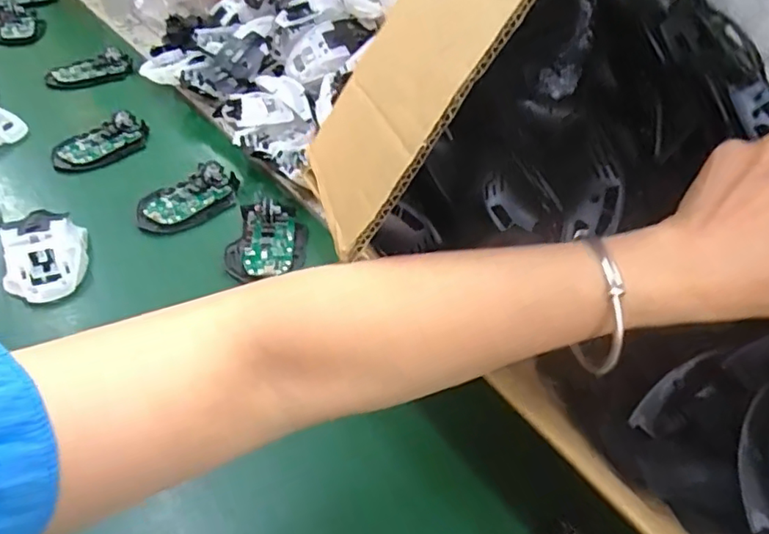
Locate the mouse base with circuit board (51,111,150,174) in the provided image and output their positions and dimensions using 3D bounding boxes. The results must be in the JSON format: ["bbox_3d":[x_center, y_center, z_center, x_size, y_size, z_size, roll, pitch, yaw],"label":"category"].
[{"bbox_3d":[-0.330,-0.147,0.685,0.053,0.023,0.115,31,49,26],"label":"mouse base with circuit board"}]

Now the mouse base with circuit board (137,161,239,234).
[{"bbox_3d":[-0.209,-0.075,0.616,0.110,0.022,0.063,-30,53,-32],"label":"mouse base with circuit board"}]

